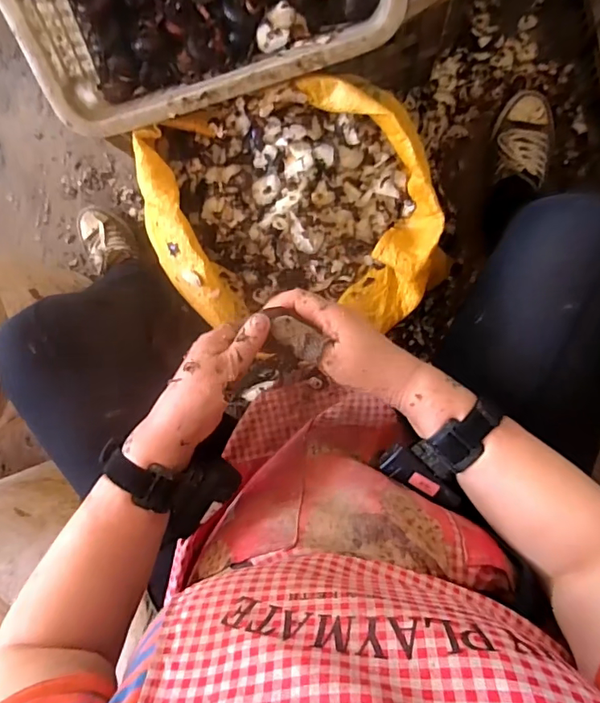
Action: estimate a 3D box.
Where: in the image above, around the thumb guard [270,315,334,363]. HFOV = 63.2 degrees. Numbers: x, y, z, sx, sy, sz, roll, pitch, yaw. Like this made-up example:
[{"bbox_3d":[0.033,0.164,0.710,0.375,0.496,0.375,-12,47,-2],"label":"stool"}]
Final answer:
[{"bbox_3d":[-0.002,-0.012,0.407,0.047,0.017,0.024,34,99,4],"label":"thumb guard"}]

